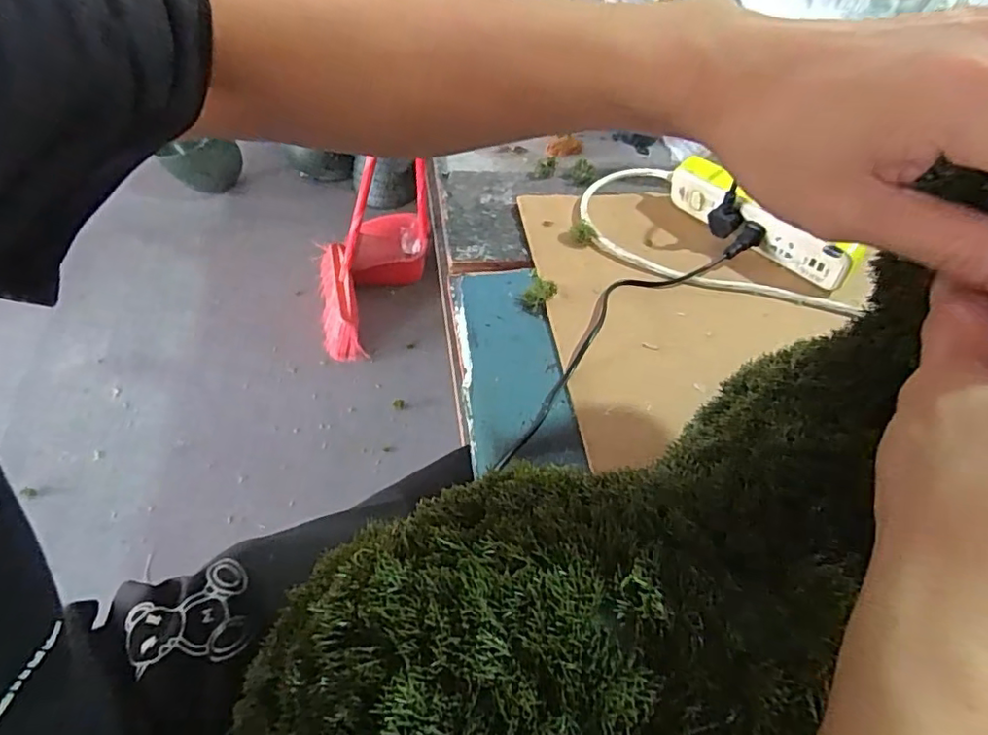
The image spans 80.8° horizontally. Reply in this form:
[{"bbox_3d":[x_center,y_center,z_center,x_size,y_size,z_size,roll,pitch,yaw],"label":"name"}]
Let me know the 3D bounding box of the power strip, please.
[{"bbox_3d":[0.266,-0.147,0.599,0.024,0.065,0.203,-29,57,-25],"label":"power strip"}]

